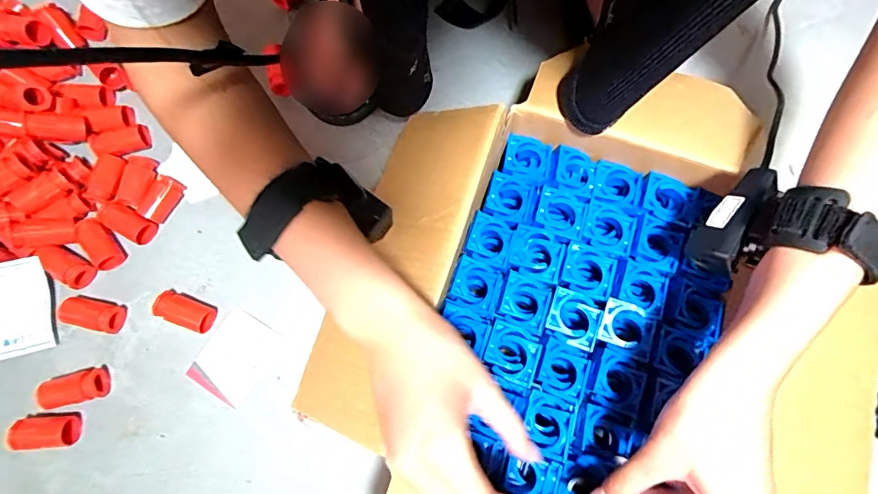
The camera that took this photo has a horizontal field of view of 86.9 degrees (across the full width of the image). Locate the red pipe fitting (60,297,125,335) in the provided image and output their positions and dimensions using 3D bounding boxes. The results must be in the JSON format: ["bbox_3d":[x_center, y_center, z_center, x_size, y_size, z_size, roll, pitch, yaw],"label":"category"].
[{"bbox_3d":[-0.301,0.058,0.402,0.046,0.021,0.024,12,74,3],"label":"red pipe fitting"}]

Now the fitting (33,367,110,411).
[{"bbox_3d":[-0.303,0.118,0.387,0.046,0.024,0.024,-13,74,-4],"label":"fitting"}]

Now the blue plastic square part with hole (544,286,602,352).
[{"bbox_3d":[0.102,0.057,0.365,0.038,0.029,0.037,22,75,6],"label":"blue plastic square part with hole"}]

